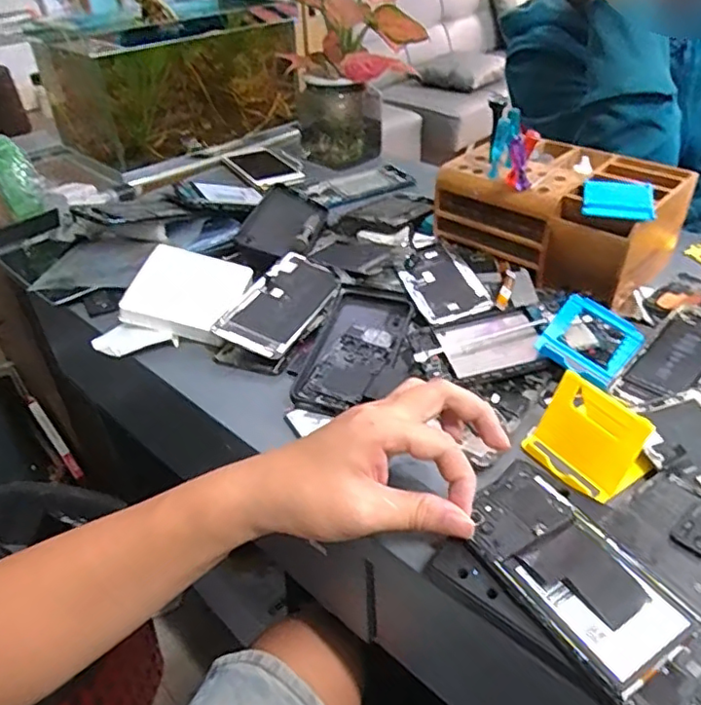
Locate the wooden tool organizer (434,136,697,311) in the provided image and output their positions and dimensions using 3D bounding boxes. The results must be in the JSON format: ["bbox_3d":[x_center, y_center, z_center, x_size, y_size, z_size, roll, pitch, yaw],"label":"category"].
[{"bbox_3d":[0.213,-0.149,0.616,0.216,0.088,0.139,28,48,34],"label":"wooden tool organizer"}]

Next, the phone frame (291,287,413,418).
[{"bbox_3d":[0.004,-0.009,0.525,0.076,0.005,0.158,10,40,17],"label":"phone frame"}]

